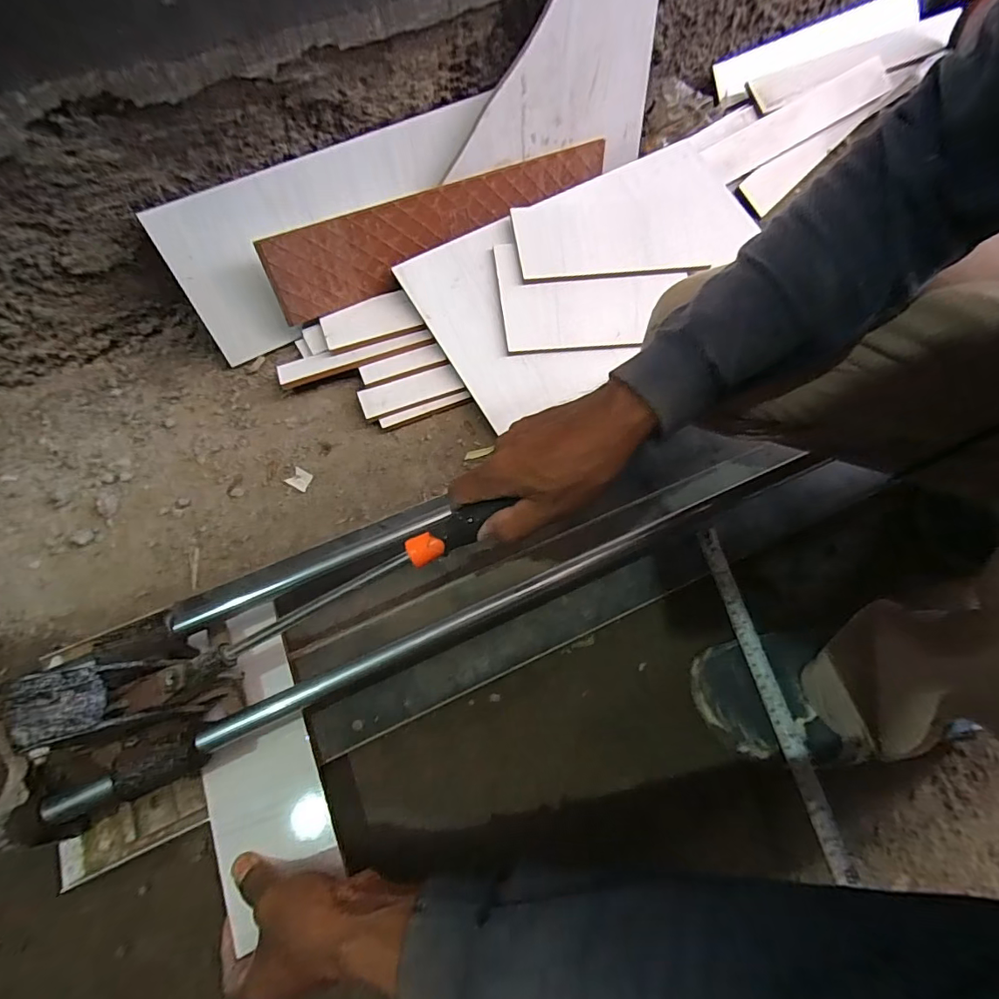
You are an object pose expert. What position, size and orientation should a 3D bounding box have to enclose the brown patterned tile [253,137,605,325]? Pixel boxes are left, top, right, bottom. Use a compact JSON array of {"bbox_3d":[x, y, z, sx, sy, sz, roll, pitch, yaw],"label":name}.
[{"bbox_3d":[-0.063,-0.370,0.664,0.496,0.103,0.016,-28,56,-16],"label":"brown patterned tile"}]

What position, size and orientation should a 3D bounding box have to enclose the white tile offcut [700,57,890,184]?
[{"bbox_3d":[0.496,-0.625,0.802,0.433,0.015,0.063,-34,102,-14],"label":"white tile offcut"}]

